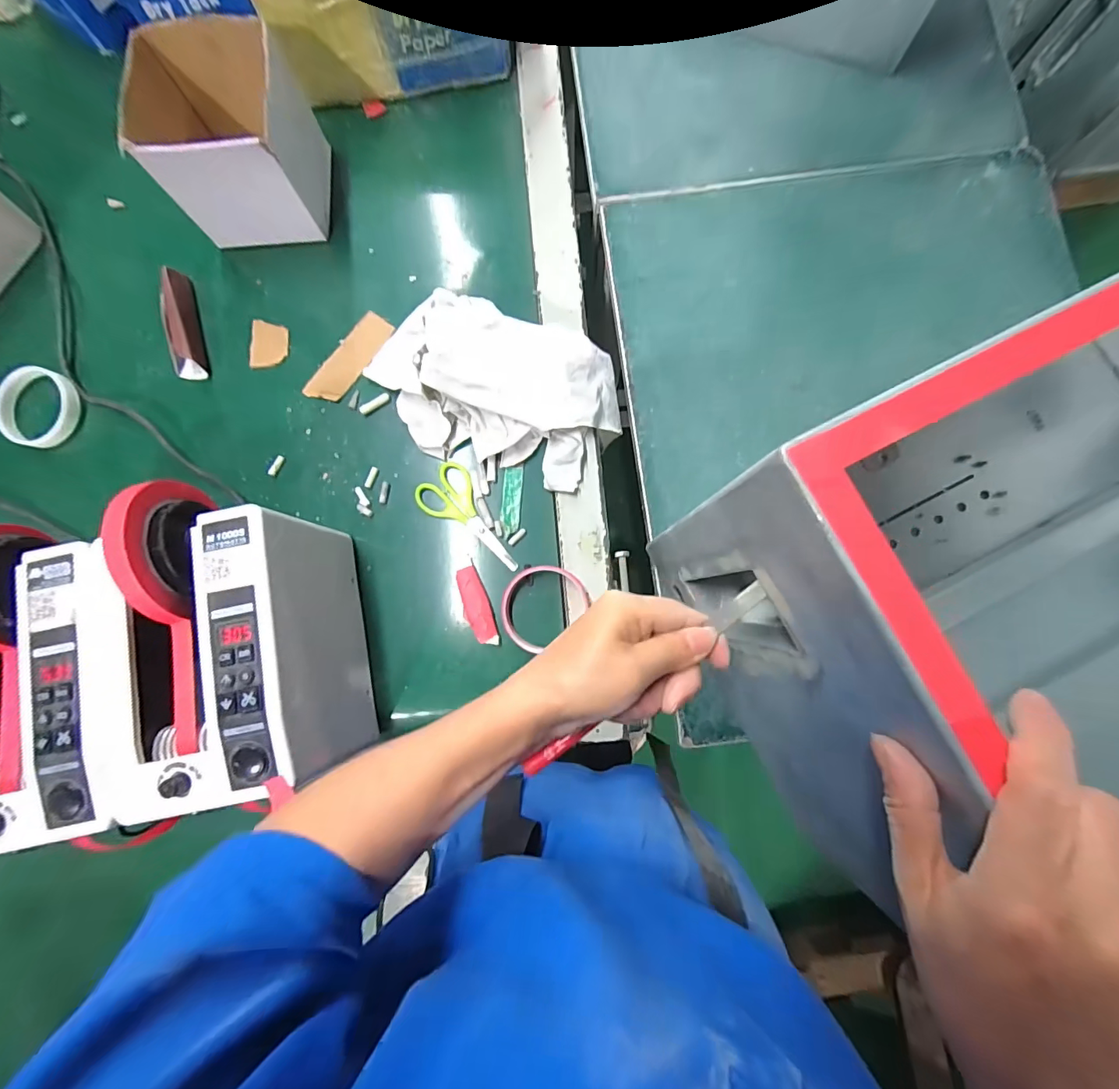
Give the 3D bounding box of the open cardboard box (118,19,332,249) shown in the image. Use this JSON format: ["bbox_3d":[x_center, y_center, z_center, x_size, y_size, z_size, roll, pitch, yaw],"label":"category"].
[{"bbox_3d":[-0.335,-0.415,0.509,0.141,0.131,0.151,-3,81,1],"label":"open cardboard box"}]

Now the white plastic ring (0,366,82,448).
[{"bbox_3d":[-0.559,-0.147,0.513,0.073,0.013,0.082,17,91,-7],"label":"white plastic ring"}]

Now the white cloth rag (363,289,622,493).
[{"bbox_3d":[-0.073,-0.161,0.483,0.259,0.071,0.161,26,83,5],"label":"white cloth rag"}]

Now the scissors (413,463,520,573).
[{"bbox_3d":[-0.093,-0.021,0.493,0.055,0.005,0.129,-38,84,-4],"label":"scissors"}]

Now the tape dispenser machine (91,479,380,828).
[{"bbox_3d":[-0.265,0.080,0.404,0.140,0.160,0.241,-12,81,0],"label":"tape dispenser machine"}]

